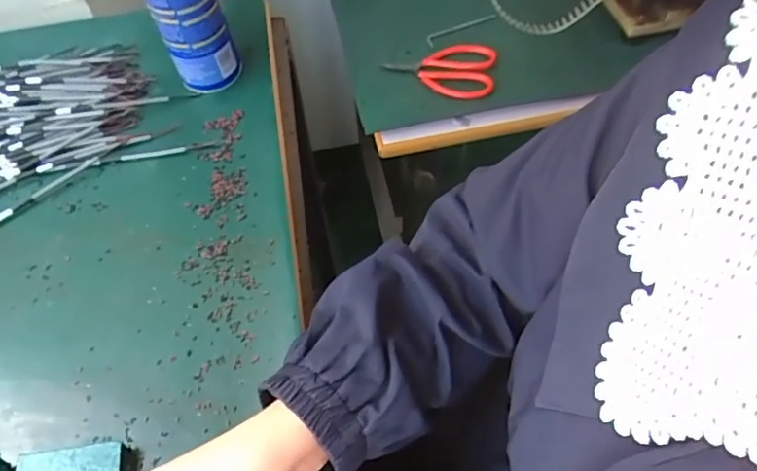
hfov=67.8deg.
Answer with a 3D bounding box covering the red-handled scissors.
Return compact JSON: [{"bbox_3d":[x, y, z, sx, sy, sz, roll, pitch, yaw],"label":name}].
[{"bbox_3d":[0.071,-0.180,0.599,0.114,0.011,0.075,17,61,19],"label":"red-handled scissors"}]

